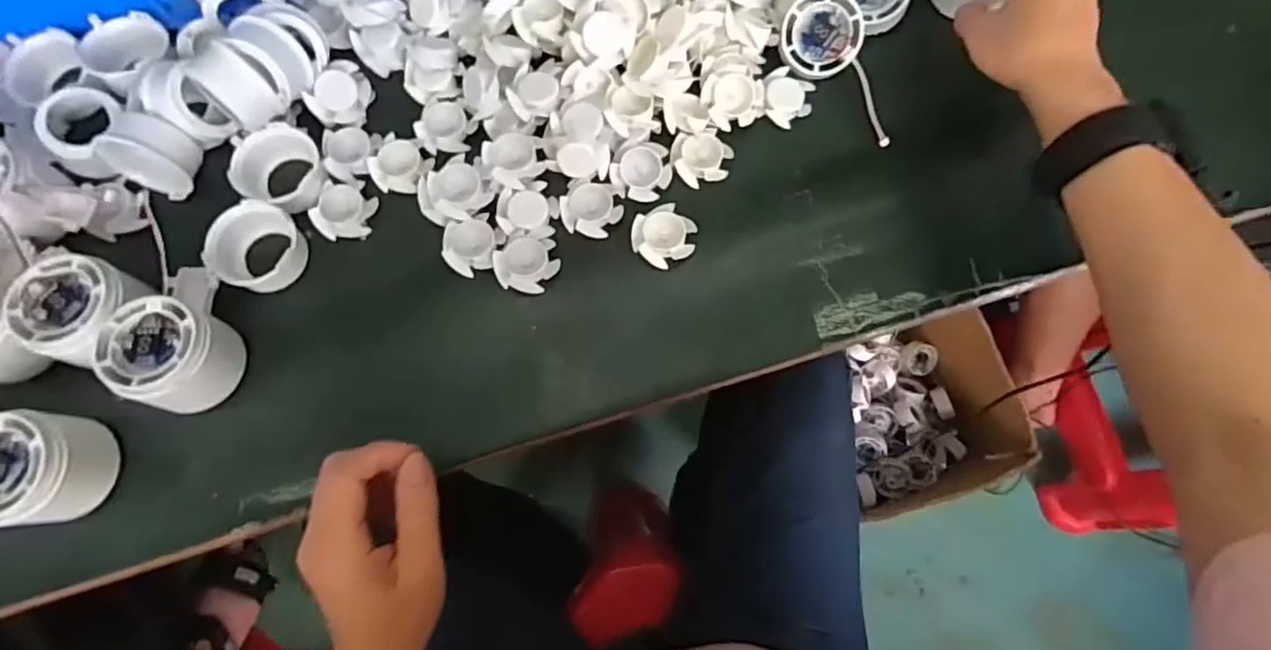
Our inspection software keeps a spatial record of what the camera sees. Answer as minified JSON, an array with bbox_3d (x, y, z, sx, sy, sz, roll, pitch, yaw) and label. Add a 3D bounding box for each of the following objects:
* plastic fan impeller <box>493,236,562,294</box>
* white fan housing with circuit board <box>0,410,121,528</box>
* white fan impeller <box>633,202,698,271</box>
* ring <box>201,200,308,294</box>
[{"bbox_3d":[-0.070,-0.040,0.407,0.040,0.010,0.037,4,76,-1],"label":"plastic fan impeller"},{"bbox_3d":[-0.330,0.078,0.347,0.054,0.049,0.059,10,76,1],"label":"white fan housing with circuit board"},{"bbox_3d":[0.018,-0.059,0.416,0.039,0.010,0.038,0,76,-2],"label":"white fan impeller"},{"bbox_3d":[-0.238,-0.048,0.403,0.048,0.030,0.053,26,77,4],"label":"ring"}]

